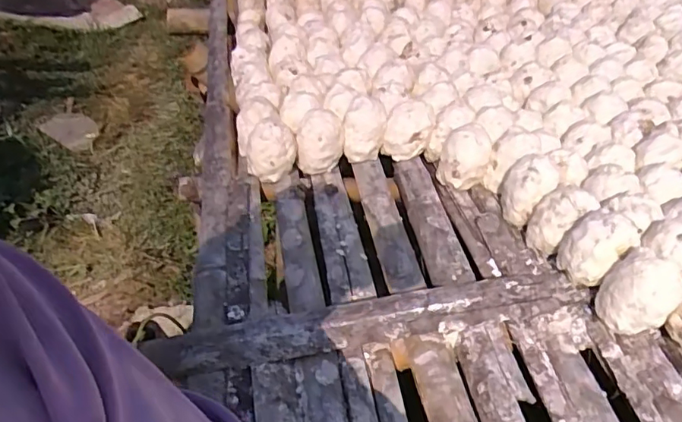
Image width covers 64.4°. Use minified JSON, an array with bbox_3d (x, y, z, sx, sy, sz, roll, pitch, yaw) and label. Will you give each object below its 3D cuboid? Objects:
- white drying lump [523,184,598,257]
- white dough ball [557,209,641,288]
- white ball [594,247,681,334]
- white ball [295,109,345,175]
[{"bbox_3d":[0.326,0.013,0.808,0.076,0.093,0.071,0,42,0],"label":"white drying lump"},{"bbox_3d":[0.348,0.049,0.740,0.083,0.083,0.081,0,42,0],"label":"white dough ball"},{"bbox_3d":[0.374,0.105,0.681,0.082,0.092,0.064,31,50,30],"label":"white ball"},{"bbox_3d":[-0.036,-0.121,0.950,0.082,0.098,0.059,1,42,2],"label":"white ball"}]

